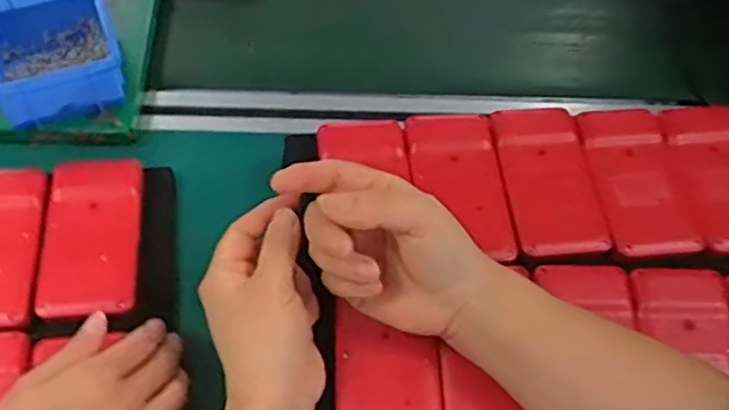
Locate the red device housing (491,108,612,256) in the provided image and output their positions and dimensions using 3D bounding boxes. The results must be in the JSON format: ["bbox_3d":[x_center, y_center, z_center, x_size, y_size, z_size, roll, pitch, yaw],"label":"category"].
[{"bbox_3d":[0.128,-0.020,0.503,0.061,0.011,0.114,-2,58,-6],"label":"red device housing"}]

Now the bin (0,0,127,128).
[{"bbox_3d":[-0.249,-0.134,0.572,0.097,0.052,0.144,-18,61,-15],"label":"bin"}]

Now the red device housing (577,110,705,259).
[{"bbox_3d":[0.190,-0.017,0.507,0.060,0.013,0.113,-5,58,-7],"label":"red device housing"}]

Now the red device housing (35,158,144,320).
[{"bbox_3d":[-0.189,0.019,0.509,0.063,0.011,0.123,-4,58,-6],"label":"red device housing"}]

